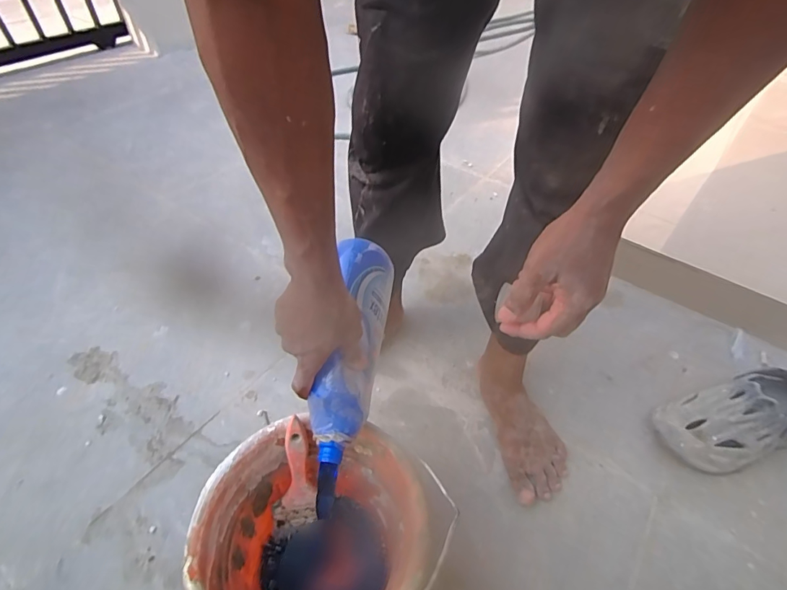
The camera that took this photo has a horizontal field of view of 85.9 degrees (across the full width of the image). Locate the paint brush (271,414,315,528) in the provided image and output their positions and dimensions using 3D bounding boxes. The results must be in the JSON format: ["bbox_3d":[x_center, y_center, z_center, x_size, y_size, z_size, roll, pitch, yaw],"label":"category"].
[{"bbox_3d":[-0.117,0.220,0.513,0.047,0.157,0.018,9,18,6],"label":"paint brush"}]

